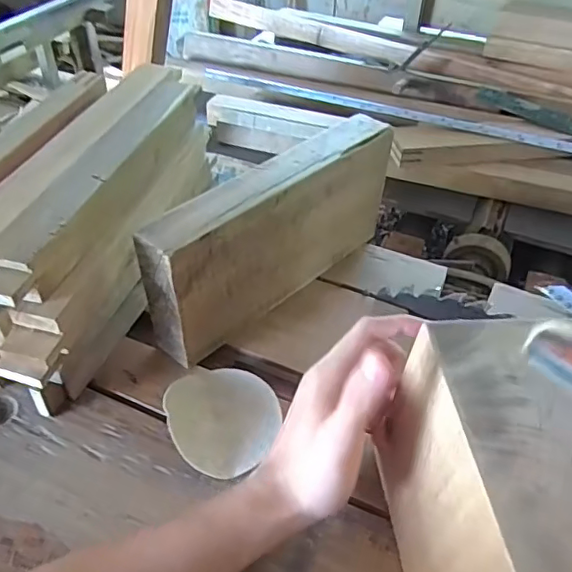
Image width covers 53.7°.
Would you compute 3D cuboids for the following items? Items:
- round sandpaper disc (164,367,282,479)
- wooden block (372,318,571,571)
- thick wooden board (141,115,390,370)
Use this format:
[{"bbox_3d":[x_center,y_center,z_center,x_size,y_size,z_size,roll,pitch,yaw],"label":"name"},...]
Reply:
[{"bbox_3d":[-0.050,0.099,0.435,0.084,0.012,0.088,11,48,-12],"label":"round sandpaper disc"},{"bbox_3d":[0.126,0.118,0.323,0.103,0.141,0.141,-4,42,-8],"label":"wooden block"},{"bbox_3d":[-0.007,-0.045,0.504,0.041,0.136,0.261,34,52,29],"label":"thick wooden board"}]

